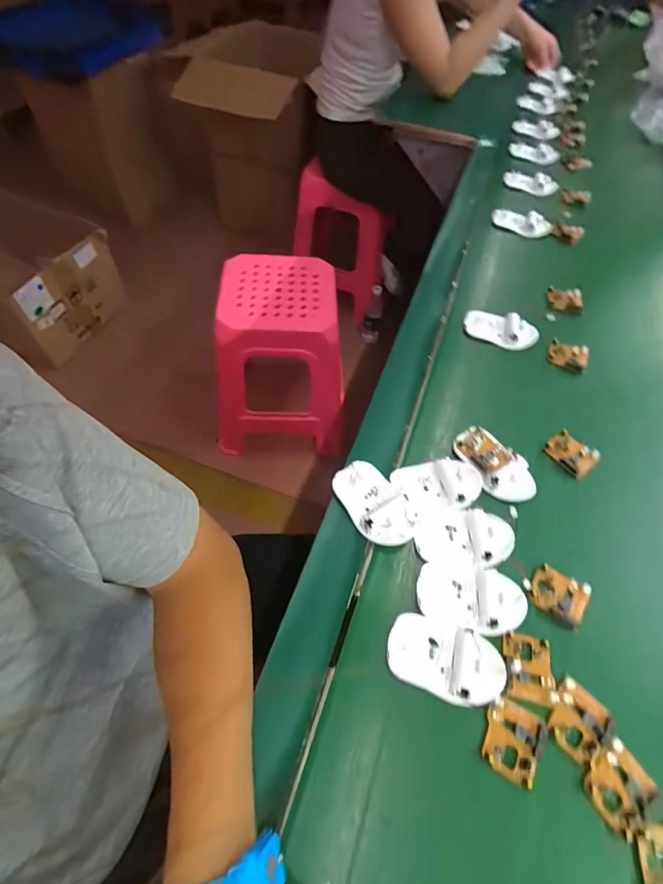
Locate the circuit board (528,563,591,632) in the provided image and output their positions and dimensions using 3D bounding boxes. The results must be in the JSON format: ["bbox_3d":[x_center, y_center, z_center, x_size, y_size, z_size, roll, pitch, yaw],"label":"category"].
[{"bbox_3d":[0.216,0.144,0.402,0.049,0.008,0.048,31,59,14],"label":"circuit board"}]

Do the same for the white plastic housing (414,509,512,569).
[{"bbox_3d":[0.130,0.091,0.424,0.091,0.015,0.063,7,57,-1],"label":"white plastic housing"}]

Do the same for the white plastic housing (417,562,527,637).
[{"bbox_3d":[0.128,0.142,0.393,0.093,0.016,0.057,14,57,4],"label":"white plastic housing"}]

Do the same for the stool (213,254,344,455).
[{"bbox_3d":[-0.134,-0.224,1.193,0.320,0.448,0.313,6,57,-2],"label":"stool"}]

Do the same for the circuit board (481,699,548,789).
[{"bbox_3d":[0.144,0.237,0.339,0.043,0.007,0.050,22,55,13],"label":"circuit board"}]

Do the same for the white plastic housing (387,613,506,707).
[{"bbox_3d":[0.096,0.186,0.366,0.094,0.019,0.057,14,57,4],"label":"white plastic housing"}]

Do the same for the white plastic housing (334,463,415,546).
[{"bbox_3d":[0.045,0.063,0.435,0.057,0.024,0.094,-27,64,-21],"label":"white plastic housing"}]

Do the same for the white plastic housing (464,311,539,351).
[{"bbox_3d":[0.240,-0.163,0.602,0.098,0.027,0.048,21,58,8],"label":"white plastic housing"}]

